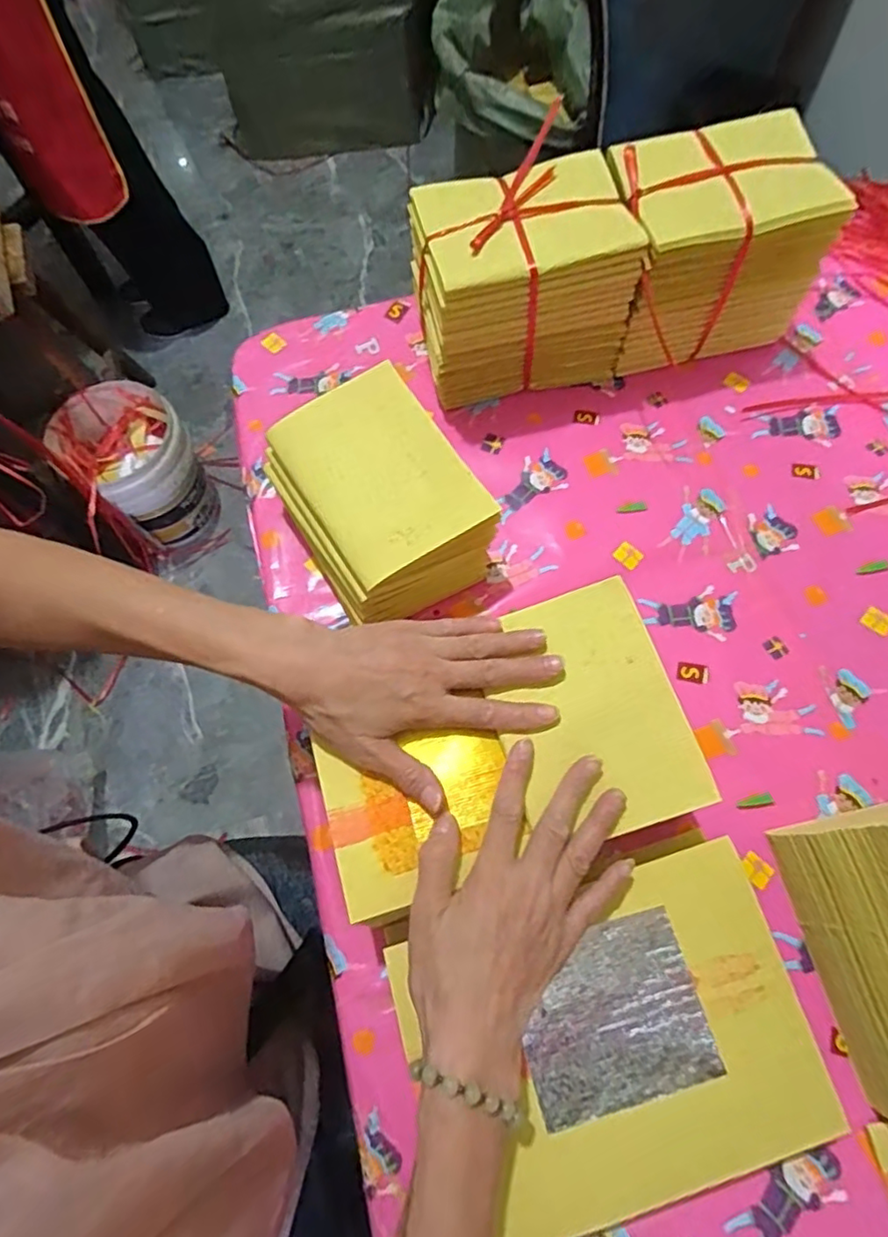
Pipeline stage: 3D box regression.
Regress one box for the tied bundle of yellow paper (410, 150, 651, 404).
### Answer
[{"bbox_3d":[0.062,-0.284,0.519,0.166,0.135,0.114,-13,70,-3],"label":"tied bundle of yellow paper"}]

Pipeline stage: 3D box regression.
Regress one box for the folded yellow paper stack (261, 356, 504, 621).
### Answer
[{"bbox_3d":[-0.052,-0.090,0.476,0.129,0.081,0.160,-31,71,-9],"label":"folded yellow paper stack"}]

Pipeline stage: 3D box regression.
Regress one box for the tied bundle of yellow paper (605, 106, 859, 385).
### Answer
[{"bbox_3d":[0.224,-0.319,0.529,0.160,0.133,0.116,-12,69,-2],"label":"tied bundle of yellow paper"}]

